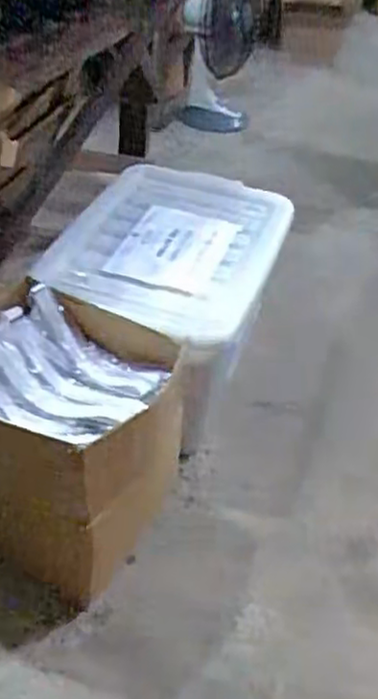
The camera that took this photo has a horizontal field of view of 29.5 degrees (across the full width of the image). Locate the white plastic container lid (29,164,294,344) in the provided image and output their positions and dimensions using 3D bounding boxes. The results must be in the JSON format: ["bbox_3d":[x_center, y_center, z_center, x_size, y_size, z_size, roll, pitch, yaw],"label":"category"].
[{"bbox_3d":[-0.044,-0.224,1.485,0.445,0.088,0.539,15,41,10],"label":"white plastic container lid"}]

